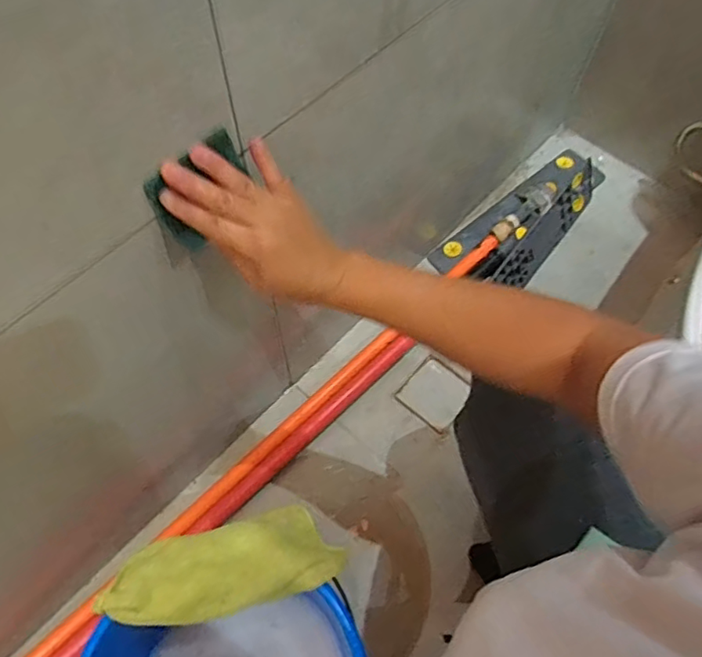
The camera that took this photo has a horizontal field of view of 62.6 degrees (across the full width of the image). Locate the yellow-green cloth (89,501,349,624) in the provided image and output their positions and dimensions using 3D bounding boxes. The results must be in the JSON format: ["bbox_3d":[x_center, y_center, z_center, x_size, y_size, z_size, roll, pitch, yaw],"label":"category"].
[{"bbox_3d":[-0.124,0.229,0.549,0.227,0.038,0.083,-15,64,-9],"label":"yellow-green cloth"}]

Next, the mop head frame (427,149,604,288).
[{"bbox_3d":[0.323,-0.194,1.025,0.391,0.091,0.156,-35,69,-18],"label":"mop head frame"}]

